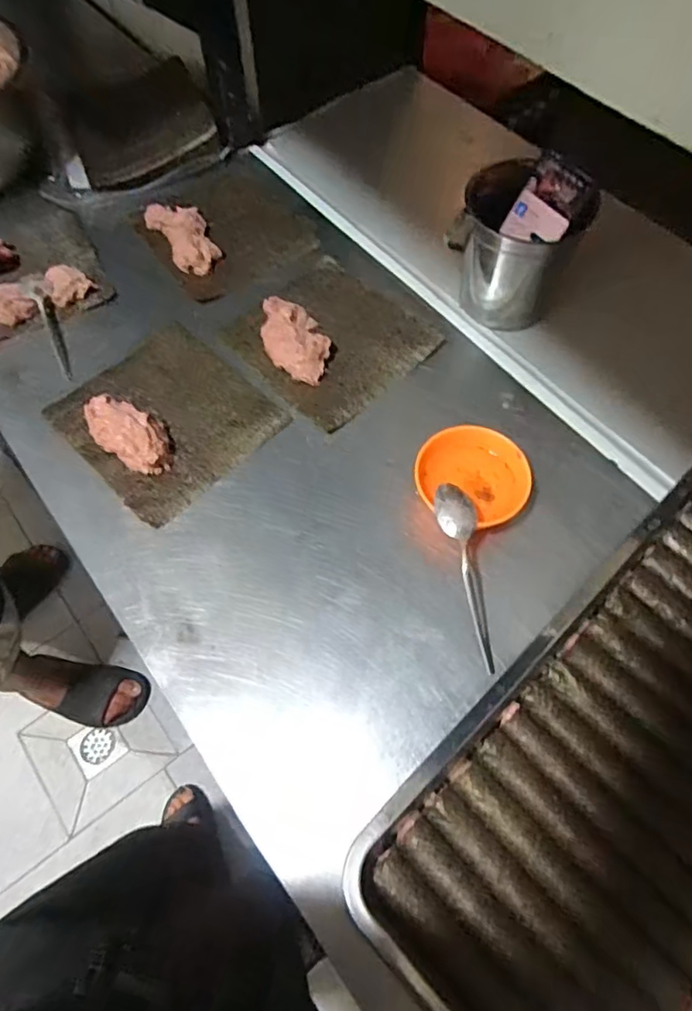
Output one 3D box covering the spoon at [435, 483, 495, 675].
[{"bbox_3d":[0.110,0.063,0.532,0.033,0.016,0.168,-9,85,-4],"label":"spoon"}]

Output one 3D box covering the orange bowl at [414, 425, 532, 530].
[{"bbox_3d":[0.121,-0.022,0.574,0.109,0.049,0.097,25,67,12],"label":"orange bowl"}]

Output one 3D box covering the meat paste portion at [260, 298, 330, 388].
[{"bbox_3d":[-0.059,-0.191,0.674,0.066,0.027,0.118,-20,66,-10],"label":"meat paste portion"}]

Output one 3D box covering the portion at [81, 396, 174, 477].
[{"bbox_3d":[-0.228,-0.075,0.614,0.109,0.031,0.051,33,68,15],"label":"portion"}]

